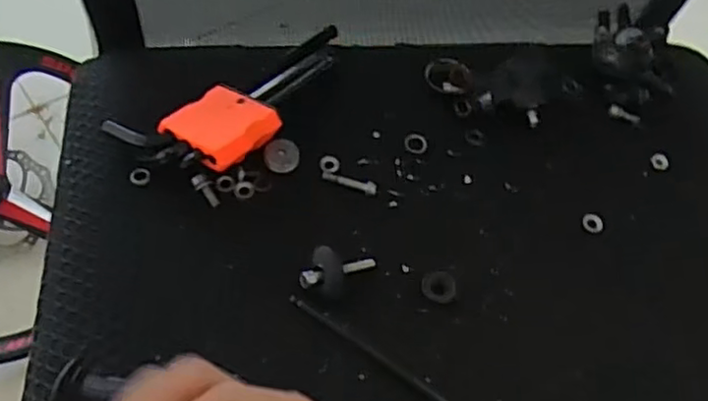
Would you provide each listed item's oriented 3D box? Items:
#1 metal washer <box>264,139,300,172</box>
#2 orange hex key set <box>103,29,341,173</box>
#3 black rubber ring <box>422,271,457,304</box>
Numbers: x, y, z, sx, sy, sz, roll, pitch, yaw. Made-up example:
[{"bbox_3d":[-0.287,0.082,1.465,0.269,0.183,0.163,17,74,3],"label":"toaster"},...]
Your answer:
[{"bbox_3d":[-0.044,-0.028,0.407,0.021,0.004,0.022,15,67,-10],"label":"metal washer"},{"bbox_3d":[-0.066,-0.071,0.422,0.075,0.023,0.158,33,52,18],"label":"orange hex key set"},{"bbox_3d":[0.047,0.048,0.368,0.019,0.005,0.017,23,60,7],"label":"black rubber ring"}]

